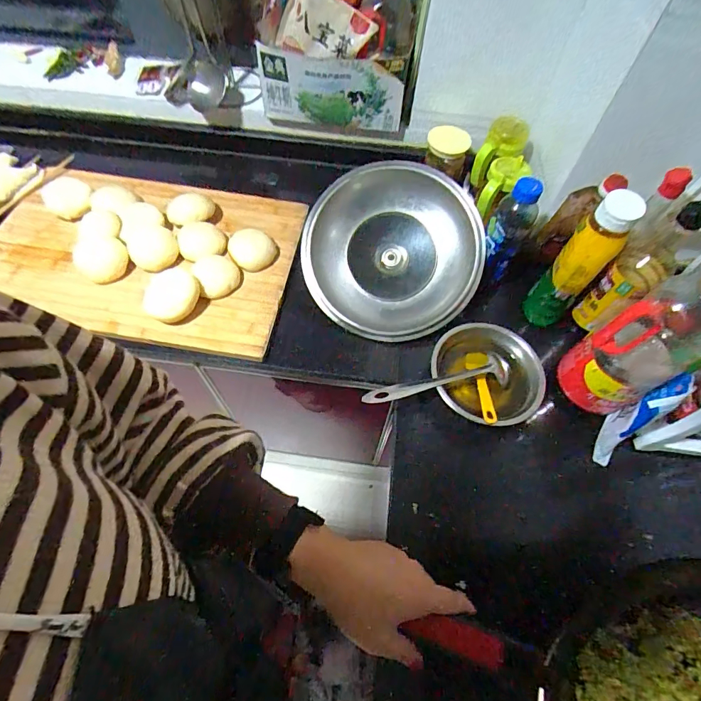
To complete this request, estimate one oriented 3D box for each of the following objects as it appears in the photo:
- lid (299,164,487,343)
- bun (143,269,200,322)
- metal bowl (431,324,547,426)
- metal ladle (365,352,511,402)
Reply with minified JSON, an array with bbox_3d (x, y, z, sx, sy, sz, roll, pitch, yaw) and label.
[{"bbox_3d":[0.072,-0.167,0.709,0.286,0.048,0.291,0,88,6],"label":"lid"},{"bbox_3d":[-0.301,-0.093,0.678,0.098,0.035,0.085,27,64,13],"label":"bun"},{"bbox_3d":[0.206,0.039,0.630,0.145,0.076,0.156,1,61,-1],"label":"metal bowl"},{"bbox_3d":[0.126,0.040,0.602,0.228,0.038,0.047,-9,62,-7],"label":"metal ladle"}]

